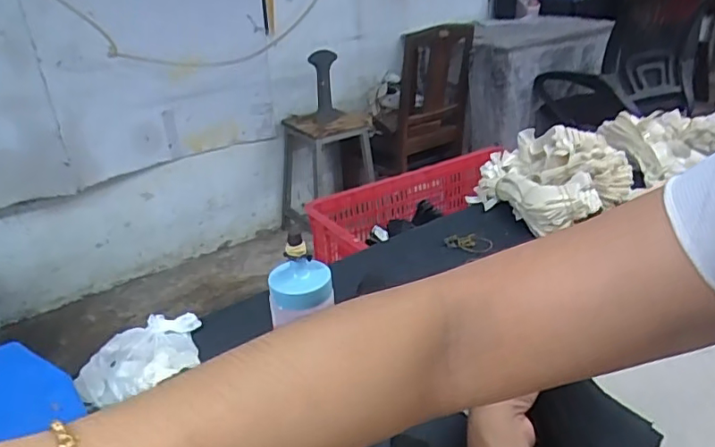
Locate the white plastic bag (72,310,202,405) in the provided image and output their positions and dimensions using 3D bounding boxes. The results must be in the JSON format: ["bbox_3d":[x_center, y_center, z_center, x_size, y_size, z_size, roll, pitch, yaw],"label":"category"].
[{"bbox_3d":[-0.228,0.140,0.578,0.128,0.028,0.097,-22,33,-32],"label":"white plastic bag"}]

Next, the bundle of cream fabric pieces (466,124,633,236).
[{"bbox_3d":[0.298,-0.077,0.845,0.175,0.100,0.197,-16,30,-23],"label":"bundle of cream fabric pieces"}]

